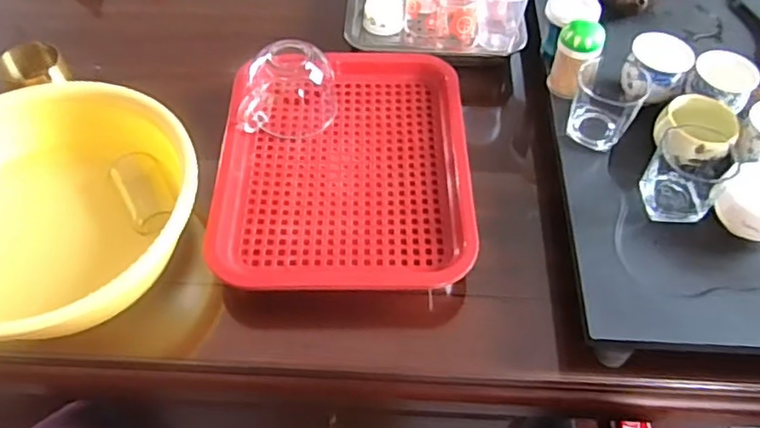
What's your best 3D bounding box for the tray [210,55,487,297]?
[{"bbox_3d":[-0.040,-0.067,0.697,0.271,0.029,0.336,-1,54,-1],"label":"tray"}]

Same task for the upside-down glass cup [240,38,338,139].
[{"bbox_3d":[-0.107,-0.144,0.711,0.104,0.089,0.099,0,54,0],"label":"upside-down glass cup"}]

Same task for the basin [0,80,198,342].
[{"bbox_3d":[-0.345,-0.008,0.626,0.280,0.088,0.278,-39,63,-25],"label":"basin"}]

